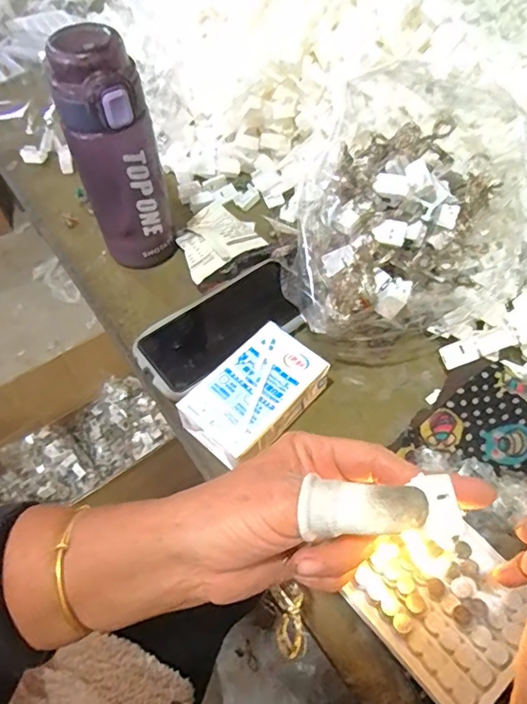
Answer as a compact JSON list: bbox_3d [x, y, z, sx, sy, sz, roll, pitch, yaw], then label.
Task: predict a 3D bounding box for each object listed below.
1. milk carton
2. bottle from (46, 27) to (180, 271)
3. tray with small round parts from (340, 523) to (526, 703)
[{"bbox_3d":[-0.005,0.037,0.404,0.071,0.035,0.109,37,64,23],"label":"milk carton"},{"bbox_3d":[-0.125,-0.163,0.441,0.067,0.196,0.059,-15,57,-8],"label":"bottle"},{"bbox_3d":[0.118,0.161,0.325,0.092,0.013,0.096,-36,62,-20],"label":"tray with small round parts"}]

